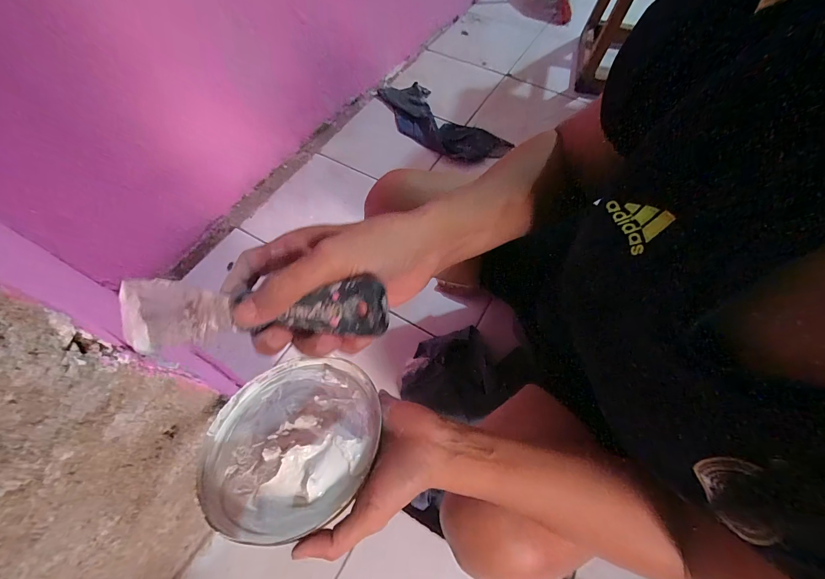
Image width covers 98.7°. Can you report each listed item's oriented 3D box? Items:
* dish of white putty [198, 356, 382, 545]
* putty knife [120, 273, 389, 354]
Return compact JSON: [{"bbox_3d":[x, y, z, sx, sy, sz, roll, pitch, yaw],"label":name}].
[{"bbox_3d":[-0.098,0.126,0.284,0.138,0.025,0.138,-8,41,7],"label":"dish of white putty"},{"bbox_3d":[-0.106,0.012,0.217,0.199,0.018,0.043,-3,94,22],"label":"putty knife"}]

